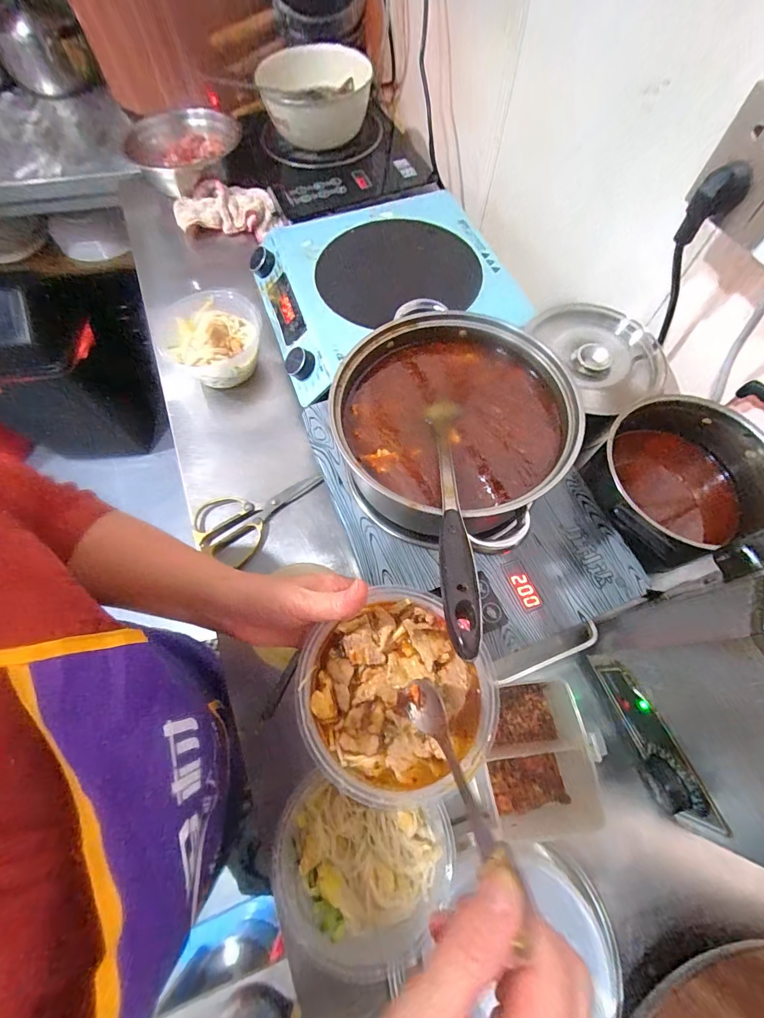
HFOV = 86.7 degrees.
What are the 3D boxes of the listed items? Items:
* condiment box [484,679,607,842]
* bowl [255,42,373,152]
[{"bbox_3d":[0.145,0.227,0.377,0.088,0.080,0.119,-3,59,-2],"label":"condiment box"},{"bbox_3d":[-0.116,-0.721,0.717,0.188,0.107,0.163,-8,59,-5],"label":"bowl"}]

